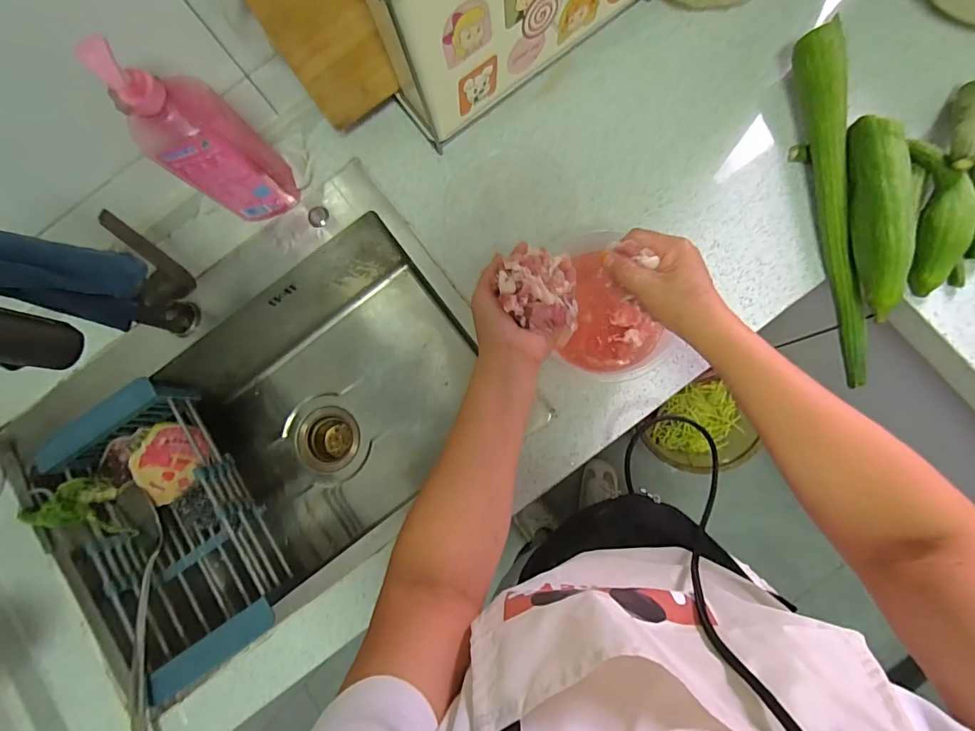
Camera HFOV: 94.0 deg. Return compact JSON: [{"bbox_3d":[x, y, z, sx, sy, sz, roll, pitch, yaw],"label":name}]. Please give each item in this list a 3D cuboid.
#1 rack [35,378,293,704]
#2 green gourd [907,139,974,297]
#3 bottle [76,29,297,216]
[{"bbox_3d":[-0.443,0.228,0.643,0.204,0.104,0.382,-35,80,2],"label":"rack"},{"bbox_3d":[0.515,-0.173,0.524,0.055,0.053,0.177,1,83,7],"label":"green gourd"},{"bbox_3d":[-0.311,-0.245,0.518,0.097,0.267,0.055,-40,80,1],"label":"bottle"}]

